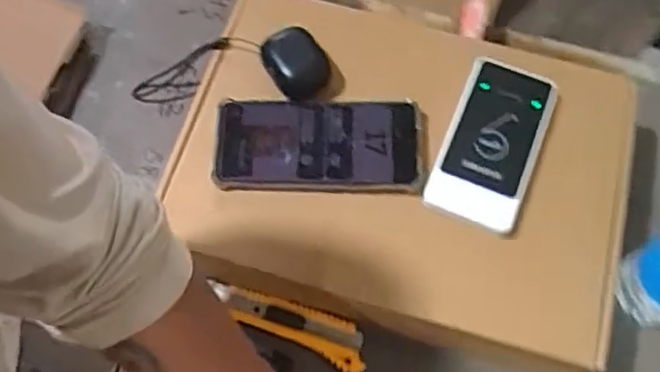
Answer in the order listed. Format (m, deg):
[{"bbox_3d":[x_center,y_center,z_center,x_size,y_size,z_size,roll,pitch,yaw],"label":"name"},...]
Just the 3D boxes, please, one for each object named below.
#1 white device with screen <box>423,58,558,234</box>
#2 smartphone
[{"bbox_3d":[0.132,-0.036,0.537,0.072,0.020,0.140,21,68,9],"label":"white device with screen"},{"bbox_3d":[-0.011,-0.033,0.530,0.161,0.008,0.075,3,75,3],"label":"smartphone"}]

